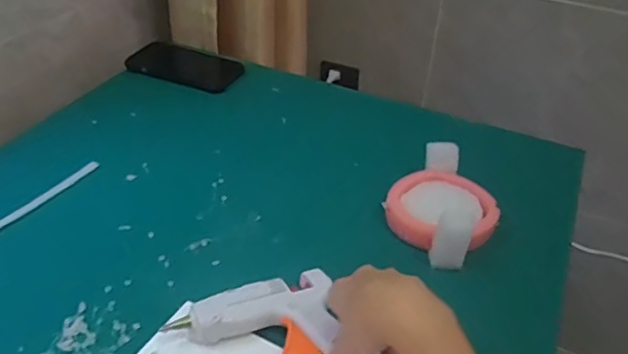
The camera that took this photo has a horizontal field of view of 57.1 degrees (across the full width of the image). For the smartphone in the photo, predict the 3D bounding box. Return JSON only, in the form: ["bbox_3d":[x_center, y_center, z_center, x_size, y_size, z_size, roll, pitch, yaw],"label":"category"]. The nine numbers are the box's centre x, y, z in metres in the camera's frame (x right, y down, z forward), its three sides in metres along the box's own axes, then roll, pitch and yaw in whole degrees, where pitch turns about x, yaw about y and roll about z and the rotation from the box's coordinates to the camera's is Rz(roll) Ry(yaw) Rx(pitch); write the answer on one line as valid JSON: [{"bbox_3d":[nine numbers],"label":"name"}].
[{"bbox_3d":[-0.175,-0.155,0.796,0.152,0.008,0.082,14,48,10],"label":"smartphone"}]

